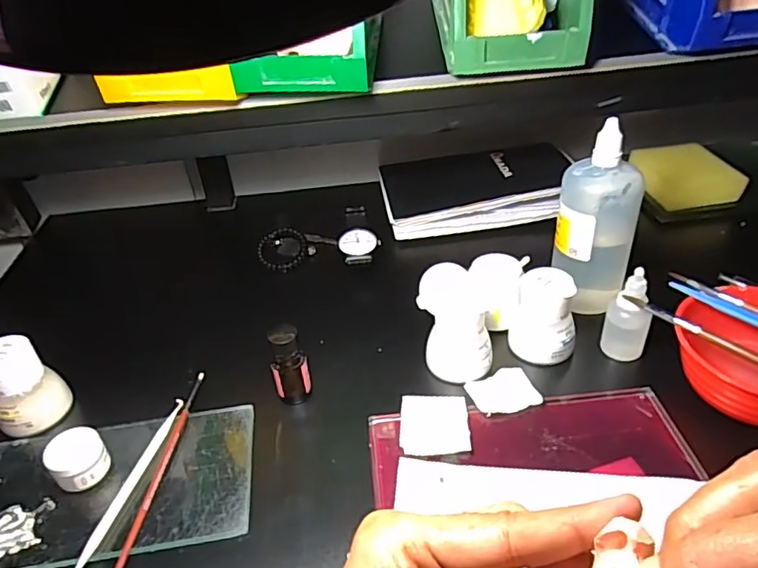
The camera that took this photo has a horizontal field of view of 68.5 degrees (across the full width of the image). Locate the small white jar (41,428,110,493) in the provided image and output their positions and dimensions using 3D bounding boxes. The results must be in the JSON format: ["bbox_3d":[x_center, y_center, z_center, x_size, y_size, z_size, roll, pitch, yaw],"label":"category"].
[{"bbox_3d":[-0.195,0.115,0.363,0.029,0.032,0.033,27,48,36],"label":"small white jar"}]

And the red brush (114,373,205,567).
[{"bbox_3d":[-0.144,0.120,0.372,0.008,0.005,0.158,-2,37,5],"label":"red brush"}]

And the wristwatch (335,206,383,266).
[{"bbox_3d":[-0.023,-0.059,0.582,0.040,0.025,0.126,-7,37,-2],"label":"wristwatch"}]

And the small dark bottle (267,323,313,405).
[{"bbox_3d":[-0.064,0.062,0.407,0.020,0.059,0.020,15,41,25],"label":"small dark bottle"}]

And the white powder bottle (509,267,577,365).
[{"bbox_3d":[0.128,0.022,0.429,0.047,0.056,0.045,5,38,14],"label":"white powder bottle"}]

